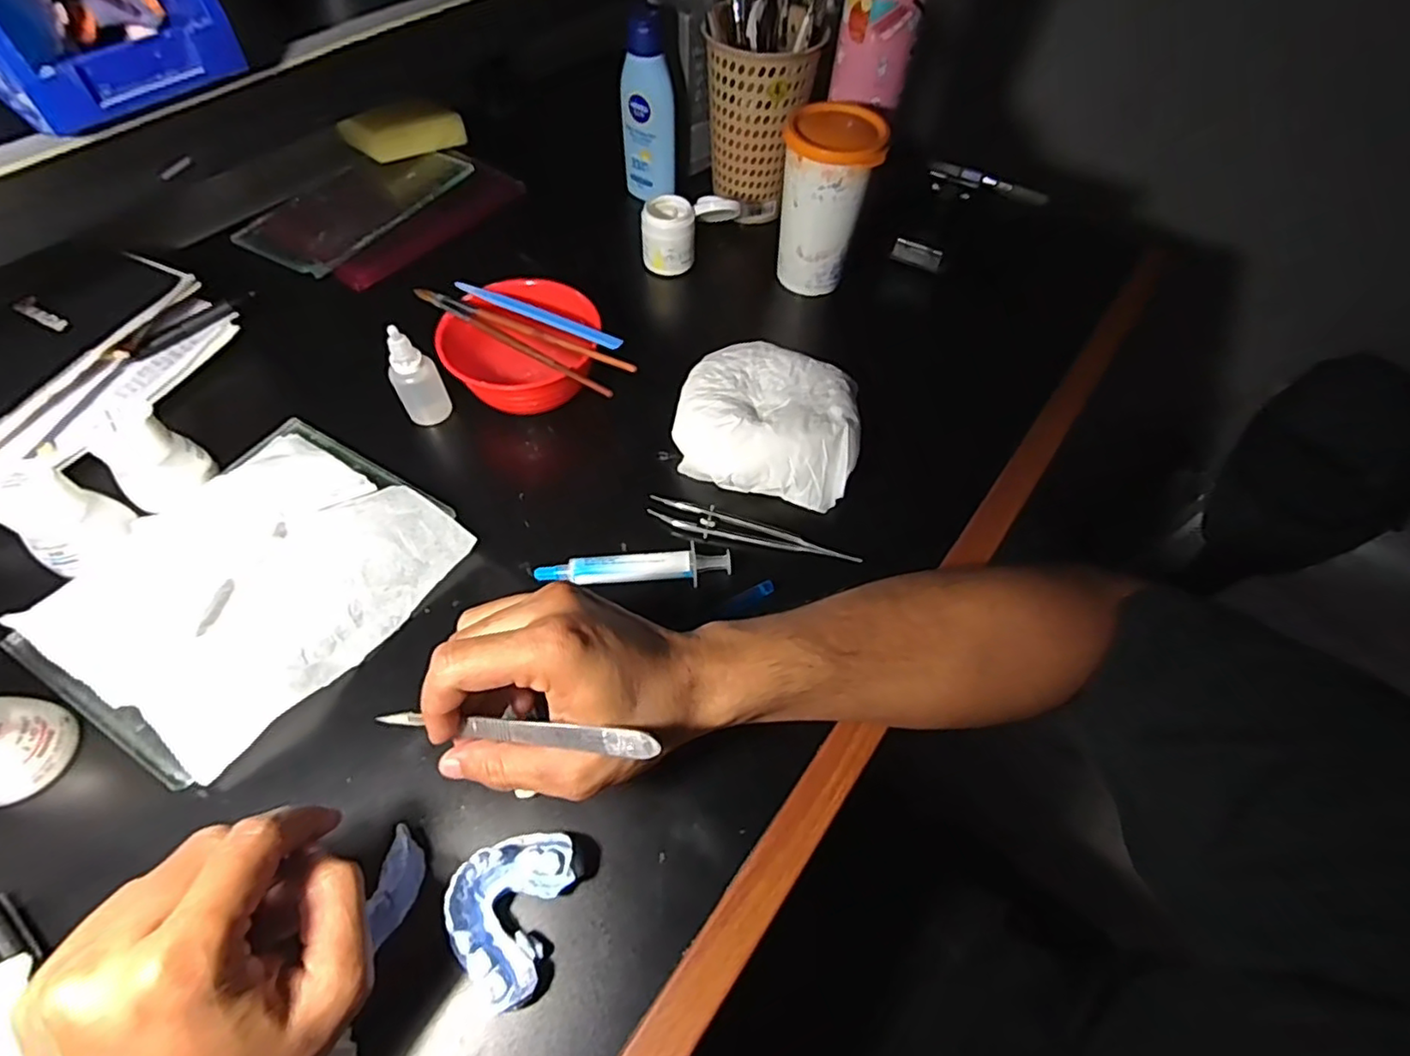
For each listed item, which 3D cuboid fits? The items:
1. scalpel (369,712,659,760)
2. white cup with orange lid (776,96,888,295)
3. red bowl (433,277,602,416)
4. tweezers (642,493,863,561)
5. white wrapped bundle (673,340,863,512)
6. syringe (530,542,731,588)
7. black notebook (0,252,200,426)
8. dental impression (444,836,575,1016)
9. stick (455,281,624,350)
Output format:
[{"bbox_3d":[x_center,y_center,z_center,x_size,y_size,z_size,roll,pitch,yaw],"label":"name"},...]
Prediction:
[{"bbox_3d":[-0.084,0.090,0.281,0.133,0.007,0.008,1,56,14],"label":"scalpel"},{"bbox_3d":[0.095,-0.266,0.518,0.072,0.124,0.079,9,58,2],"label":"white cup with orange lid"},{"bbox_3d":[-0.135,-0.128,0.467,0.108,0.057,0.099,2,58,-2],"label":"red bowl"},{"bbox_3d":[0.030,0.004,0.416,0.138,0.015,0.016,15,58,6],"label":"tweezers"},{"bbox_3d":[0.046,-0.078,0.451,0.127,0.044,0.116,11,58,3],"label":"white wrapped bundle"},{"bbox_3d":[-0.043,0.027,0.394,0.117,0.020,0.020,-3,58,-5],"label":"syringe"},{"bbox_3d":[-0.472,-0.121,0.436,0.118,0.009,0.208,25,65,19],"label":"black notebook"},{"bbox_3d":[-0.090,0.173,0.291,0.047,0.030,0.065,16,58,7],"label":"dental impression"},{"bbox_3d":[-0.120,-0.152,0.452,0.135,0.006,0.013,25,60,12],"label":"stick"}]

